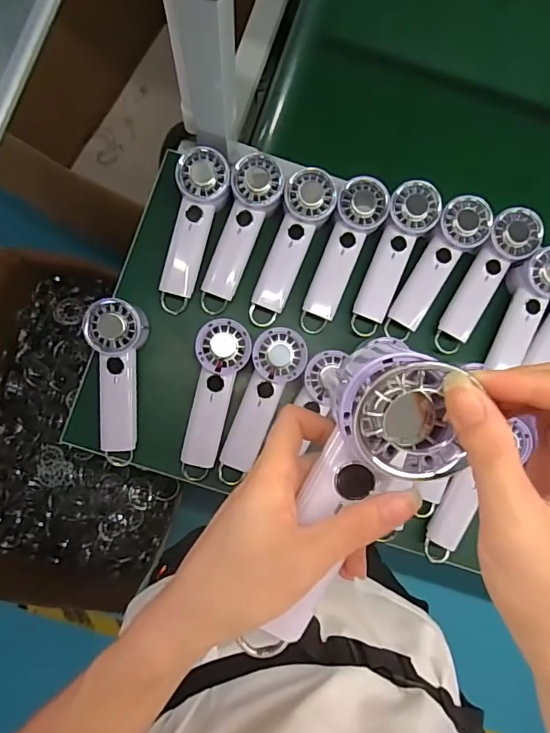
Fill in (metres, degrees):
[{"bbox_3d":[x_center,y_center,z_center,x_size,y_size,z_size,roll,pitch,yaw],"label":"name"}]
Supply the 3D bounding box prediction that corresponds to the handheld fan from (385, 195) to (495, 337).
[{"bbox_3d":[0.200,-0.120,0.612,0.057,0.035,0.187,31,101,0],"label":"handheld fan"}]

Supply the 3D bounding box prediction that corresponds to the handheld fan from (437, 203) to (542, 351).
[{"bbox_3d":[0.263,-0.105,0.619,0.058,0.035,0.189,30,102,0],"label":"handheld fan"}]

